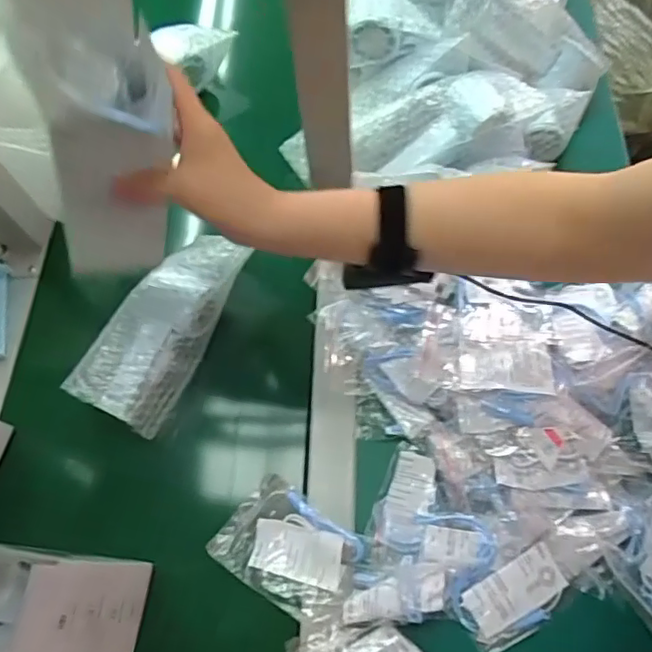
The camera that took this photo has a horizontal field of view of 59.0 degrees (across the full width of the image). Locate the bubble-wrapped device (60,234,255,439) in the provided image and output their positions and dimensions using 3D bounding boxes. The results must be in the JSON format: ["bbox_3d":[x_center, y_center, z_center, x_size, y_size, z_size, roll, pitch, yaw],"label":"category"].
[{"bbox_3d":[-0.153,0.000,0.546,0.080,0.048,0.187,26,69,11],"label":"bubble-wrapped device"}]

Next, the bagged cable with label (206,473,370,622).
[{"bbox_3d":[-0.033,0.191,0.495,0.114,0.031,0.085,33,70,13],"label":"bagged cable with label"}]

